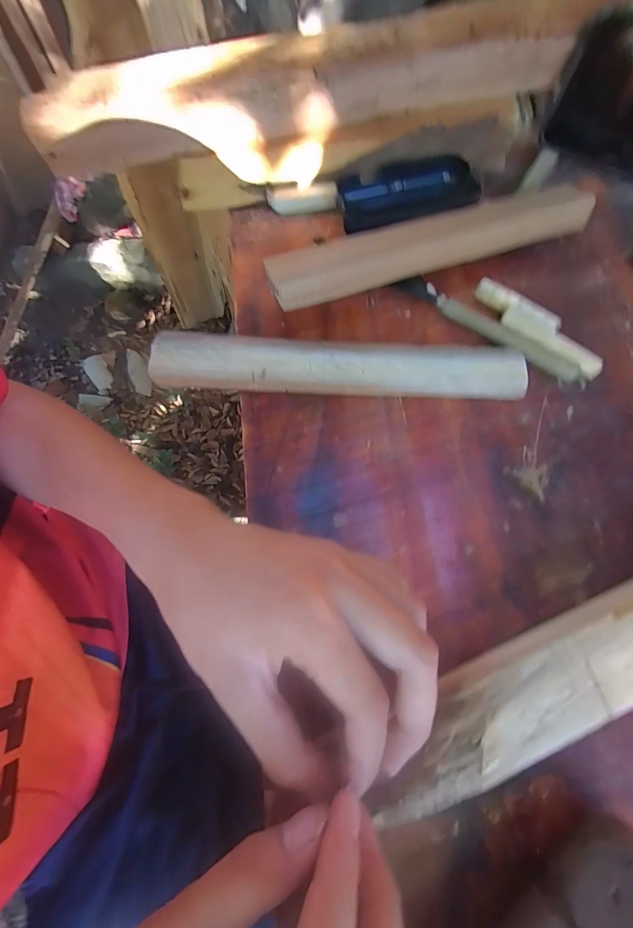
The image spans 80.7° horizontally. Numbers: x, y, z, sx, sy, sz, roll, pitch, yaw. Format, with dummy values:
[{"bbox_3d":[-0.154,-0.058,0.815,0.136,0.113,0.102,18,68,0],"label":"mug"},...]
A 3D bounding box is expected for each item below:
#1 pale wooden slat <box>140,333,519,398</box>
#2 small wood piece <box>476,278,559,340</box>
[{"bbox_3d":[0.014,-0.068,0.259,0.249,0.020,0.035,2,72,2],"label":"pale wooden slat"},{"bbox_3d":[0.144,-0.110,0.273,0.064,0.009,0.026,34,75,11],"label":"small wood piece"}]

